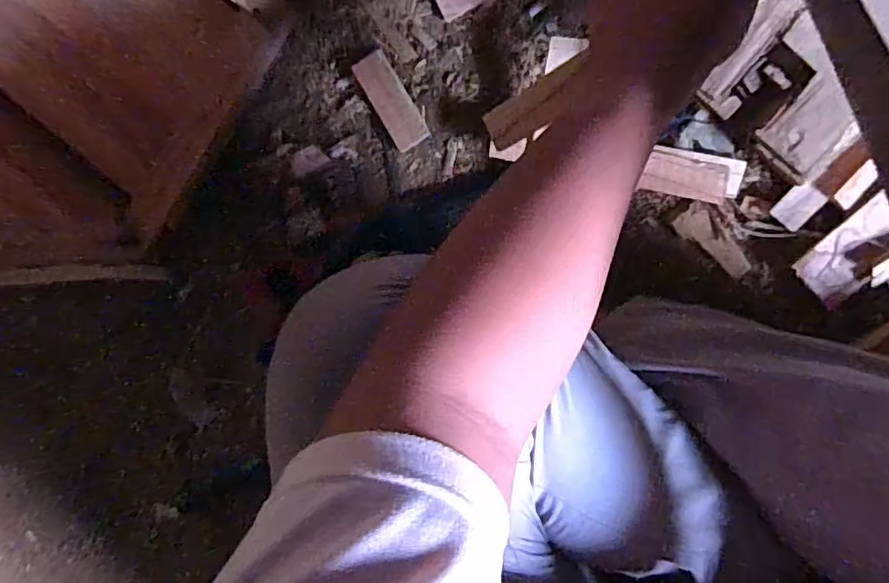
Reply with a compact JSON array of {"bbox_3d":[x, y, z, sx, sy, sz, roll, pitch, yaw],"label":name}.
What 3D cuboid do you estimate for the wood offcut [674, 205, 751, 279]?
[{"bbox_3d":[0.246,-0.043,0.525,0.028,0.006,0.076,-44,89,10],"label":"wood offcut"}]

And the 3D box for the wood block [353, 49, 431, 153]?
[{"bbox_3d":[-0.053,-0.186,0.564,0.035,0.014,0.099,-31,92,10],"label":"wood block"}]

